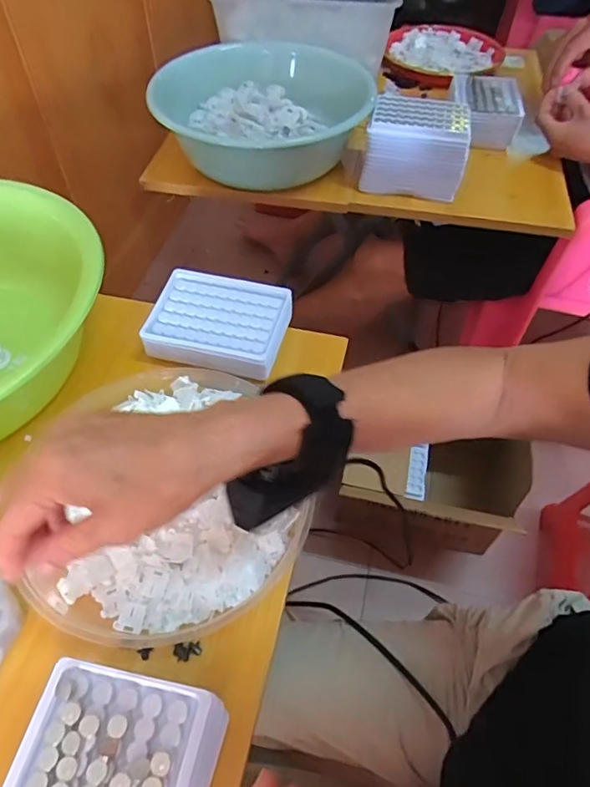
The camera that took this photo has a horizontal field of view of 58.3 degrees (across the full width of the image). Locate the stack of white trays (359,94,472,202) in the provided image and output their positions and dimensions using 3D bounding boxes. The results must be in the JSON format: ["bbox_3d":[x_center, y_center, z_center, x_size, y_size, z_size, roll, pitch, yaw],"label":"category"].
[{"bbox_3d":[0.161,-0.334,0.715,0.131,0.091,0.092,7,53,4],"label":"stack of white trays"}]

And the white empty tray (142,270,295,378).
[{"bbox_3d":[-0.077,-0.074,0.542,0.137,0.037,0.100,12,53,8],"label":"white empty tray"}]

